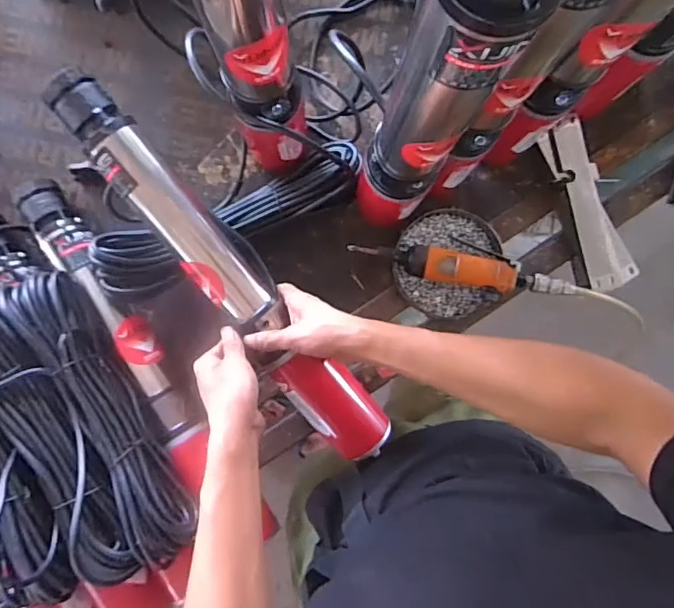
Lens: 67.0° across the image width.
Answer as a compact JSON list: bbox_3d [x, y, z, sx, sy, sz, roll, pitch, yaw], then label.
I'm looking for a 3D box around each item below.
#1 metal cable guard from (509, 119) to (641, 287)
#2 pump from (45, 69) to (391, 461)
[{"bbox_3d":[0.320,-0.127,0.671,0.074,0.035,0.221,-25,89,-1],"label":"metal cable guard"},{"bbox_3d":[-0.118,-0.026,0.586,0.071,0.072,0.514,-39,103,-1],"label":"pump"}]

